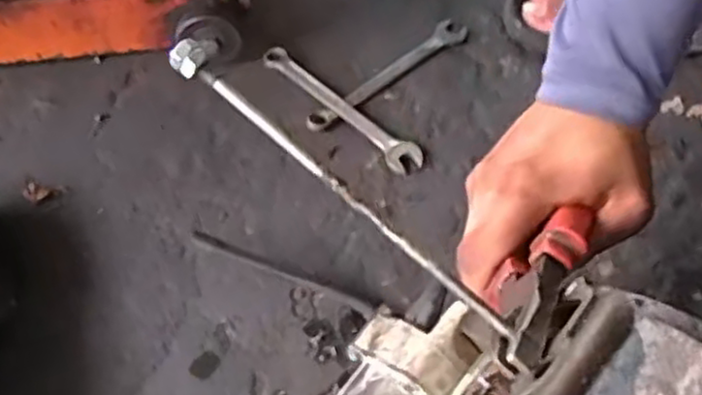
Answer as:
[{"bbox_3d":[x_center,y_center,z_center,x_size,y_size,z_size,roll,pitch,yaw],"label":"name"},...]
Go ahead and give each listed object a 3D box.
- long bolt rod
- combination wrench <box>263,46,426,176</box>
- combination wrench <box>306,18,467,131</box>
[{"bbox_3d":[-0.004,-0.005,0.275,0.166,0.011,0.012,41,65,1],"label":"long bolt rod"},{"bbox_3d":[-0.008,-0.072,0.552,0.025,0.010,0.160,-39,65,-21],"label":"combination wrench"},{"bbox_3d":[0.028,-0.098,0.571,0.157,0.006,0.022,-35,63,-19],"label":"combination wrench"}]

